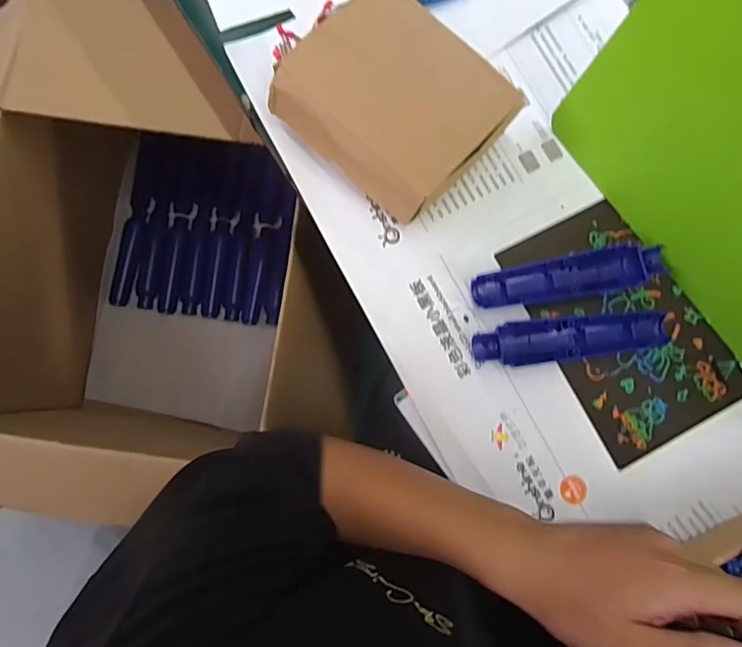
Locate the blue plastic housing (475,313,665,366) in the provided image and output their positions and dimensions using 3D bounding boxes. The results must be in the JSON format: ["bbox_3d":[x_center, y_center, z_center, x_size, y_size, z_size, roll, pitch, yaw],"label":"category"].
[{"bbox_3d":[0.175,0.013,0.451,0.170,0.020,0.036,-6,82,-2],"label":"blue plastic housing"}]

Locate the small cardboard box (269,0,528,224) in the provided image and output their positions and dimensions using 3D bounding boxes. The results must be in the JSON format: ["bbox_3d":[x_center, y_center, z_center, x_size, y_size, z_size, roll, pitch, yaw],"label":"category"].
[{"bbox_3d":[0.020,-0.190,0.454,0.167,0.063,0.145,43,84,5],"label":"small cardboard box"}]

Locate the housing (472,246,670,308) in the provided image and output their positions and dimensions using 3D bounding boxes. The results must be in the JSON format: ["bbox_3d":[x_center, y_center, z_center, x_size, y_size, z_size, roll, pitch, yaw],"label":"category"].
[{"bbox_3d":[0.179,-0.043,0.460,0.175,0.025,0.037,-10,83,-2],"label":"housing"}]

